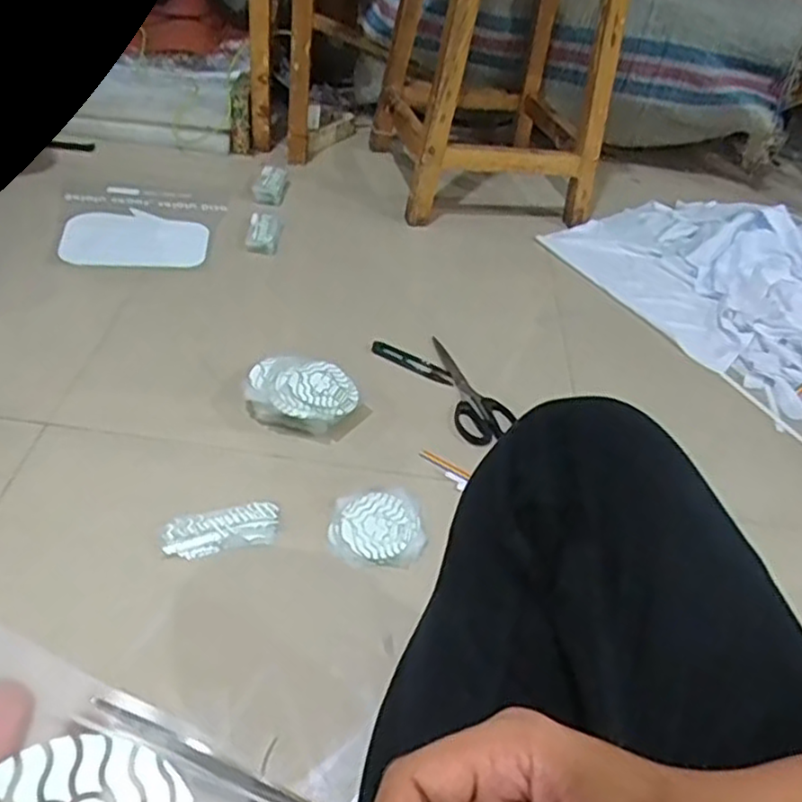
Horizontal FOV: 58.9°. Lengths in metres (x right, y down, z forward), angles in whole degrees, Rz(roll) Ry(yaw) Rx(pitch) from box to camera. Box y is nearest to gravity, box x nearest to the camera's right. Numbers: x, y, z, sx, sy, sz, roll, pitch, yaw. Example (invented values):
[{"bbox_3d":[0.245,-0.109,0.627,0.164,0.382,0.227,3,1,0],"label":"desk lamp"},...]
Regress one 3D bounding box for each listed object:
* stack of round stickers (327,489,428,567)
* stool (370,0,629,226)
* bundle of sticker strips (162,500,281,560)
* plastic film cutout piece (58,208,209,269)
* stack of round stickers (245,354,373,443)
[{"bbox_3d":[-0.024,0.125,0.720,0.092,0.010,0.091,6,41,-4],"label":"stack of round stickers"},{"bbox_3d":[0.160,-0.599,1.190,0.391,0.507,0.370,4,42,-7],"label":"stool"},{"bbox_3d":[-0.175,0.122,0.694,0.111,0.011,0.057,-7,44,-19],"label":"bundle of sticker strips"},{"bbox_3d":[-0.392,-0.243,1.053,0.200,0.006,0.135,1,42,-9],"label":"plastic film cutout piece"},{"bbox_3d":[-0.112,-0.005,0.817,0.130,0.052,0.097,22,43,13],"label":"stack of round stickers"}]

